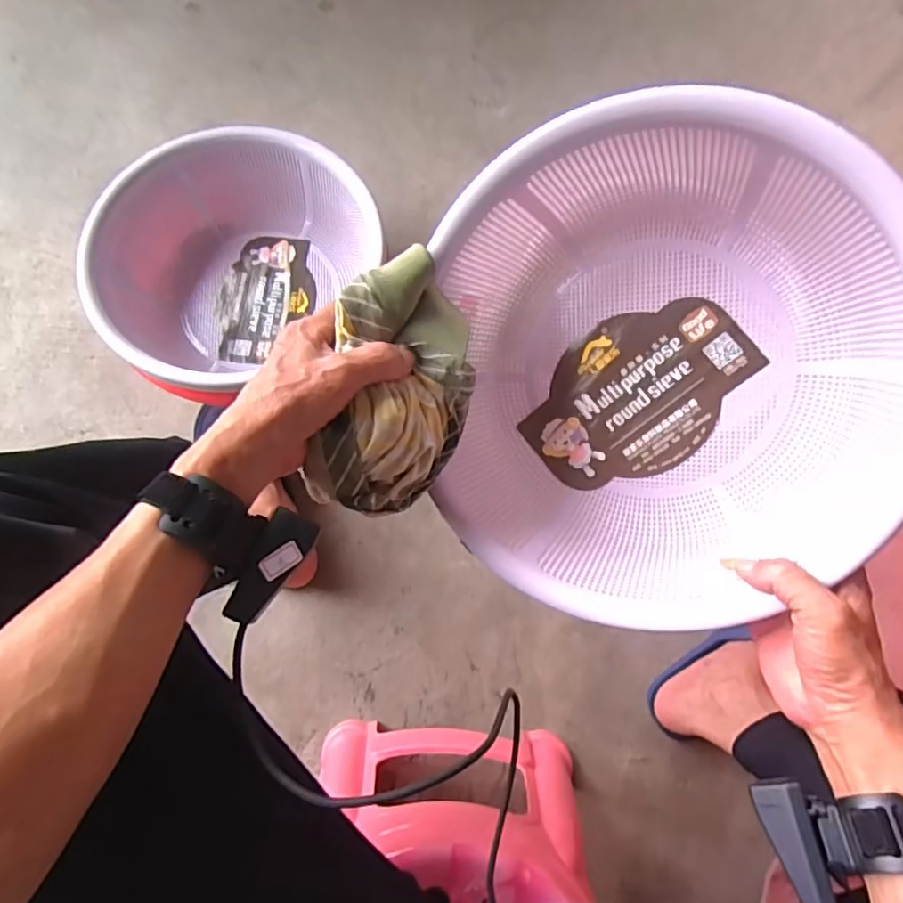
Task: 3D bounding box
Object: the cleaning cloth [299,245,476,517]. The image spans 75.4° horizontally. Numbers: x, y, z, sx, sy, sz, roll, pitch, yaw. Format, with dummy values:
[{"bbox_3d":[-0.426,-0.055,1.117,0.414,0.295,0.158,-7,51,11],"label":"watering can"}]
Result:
[{"bbox_3d":[-0.031,-0.044,0.419,0.122,0.054,0.181,18,82,-22],"label":"cleaning cloth"}]

